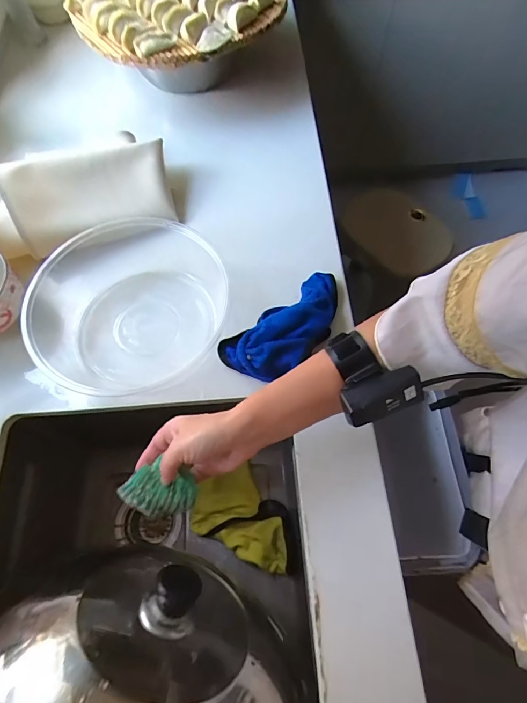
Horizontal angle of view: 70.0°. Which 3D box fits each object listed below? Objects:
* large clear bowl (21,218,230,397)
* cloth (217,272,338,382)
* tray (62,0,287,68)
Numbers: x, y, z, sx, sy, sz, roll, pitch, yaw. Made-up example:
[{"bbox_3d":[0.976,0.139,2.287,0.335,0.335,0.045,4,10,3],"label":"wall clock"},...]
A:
[{"bbox_3d":[-0.168,-0.072,0.478,0.236,0.082,0.215,-1,65,1],"label":"large clear bowl"},{"bbox_3d":[0.037,-0.034,0.464,0.180,0.044,0.087,-38,69,-15],"label":"cloth"},{"bbox_3d":[-0.144,-0.609,0.629,0.350,0.039,0.368,-20,66,-8],"label":"tray"}]

